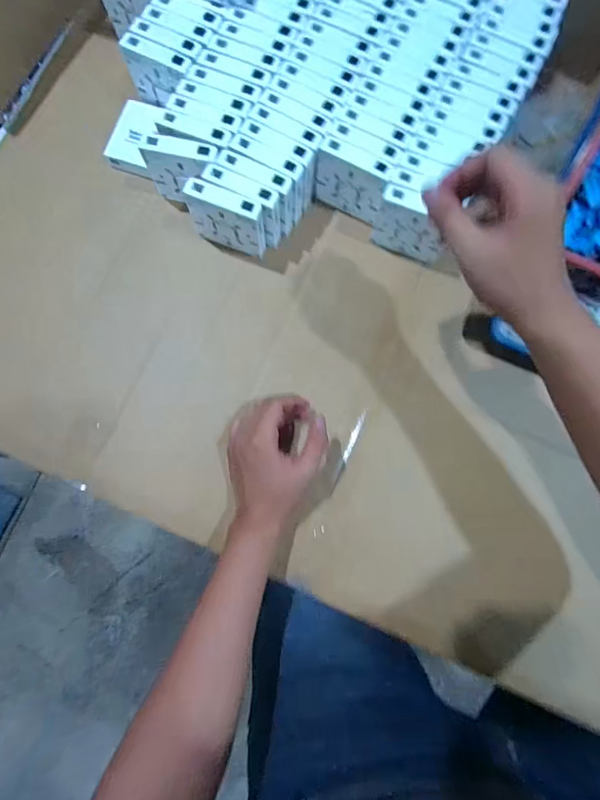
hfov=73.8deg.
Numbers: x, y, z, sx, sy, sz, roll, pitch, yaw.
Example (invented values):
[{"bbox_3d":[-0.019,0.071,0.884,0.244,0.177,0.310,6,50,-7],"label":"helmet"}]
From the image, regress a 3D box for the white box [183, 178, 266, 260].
[{"bbox_3d":[-0.084,-0.209,0.472,0.087,0.089,0.024,21,82,4],"label":"white box"}]

